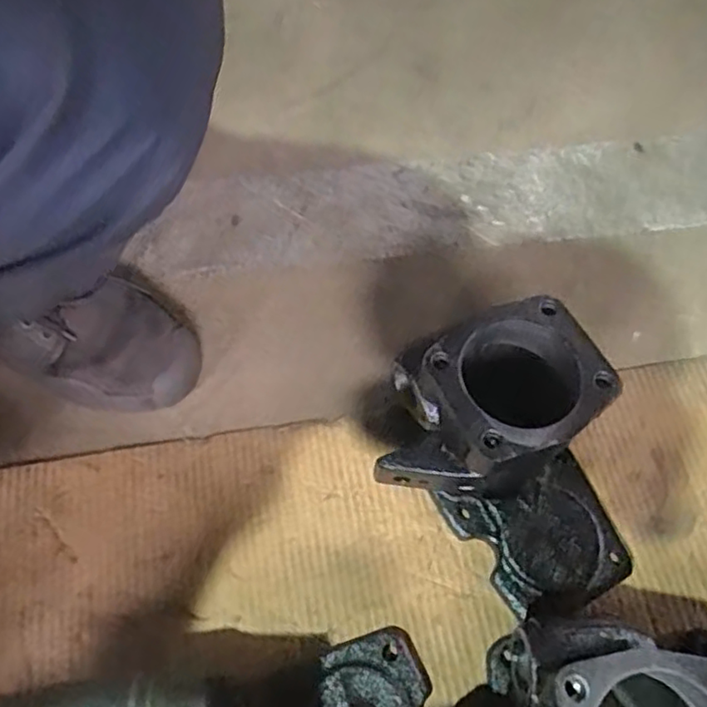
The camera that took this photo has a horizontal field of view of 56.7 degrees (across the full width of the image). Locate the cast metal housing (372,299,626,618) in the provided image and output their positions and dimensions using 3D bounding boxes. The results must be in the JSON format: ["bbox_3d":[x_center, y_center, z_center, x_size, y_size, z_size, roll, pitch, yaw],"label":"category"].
[{"bbox_3d":[0.100,0.076,0.429,0.136,0.130,0.188,-26,68,-12],"label":"cast metal housing"}]

